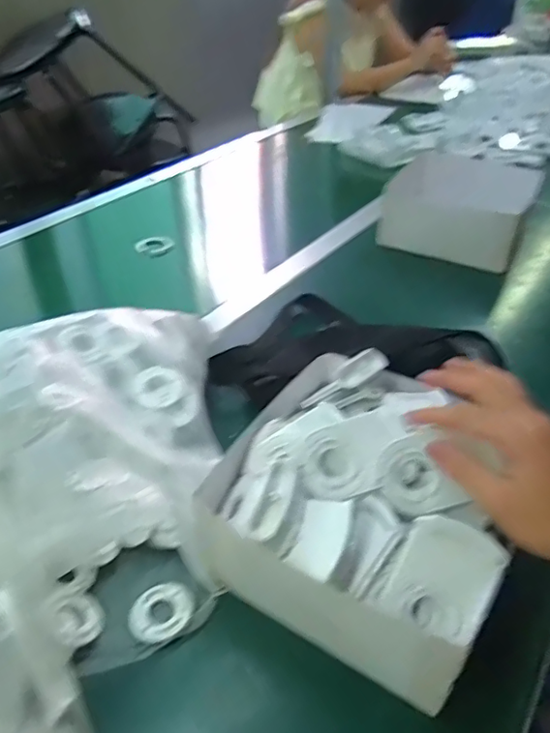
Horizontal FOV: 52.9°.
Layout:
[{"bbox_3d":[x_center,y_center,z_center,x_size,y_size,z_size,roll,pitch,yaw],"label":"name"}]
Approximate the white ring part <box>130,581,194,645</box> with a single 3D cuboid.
[{"bbox_3d":[-0.084,0.184,0.413,0.047,0.015,0.045,-1,39,0],"label":"white ring part"}]

